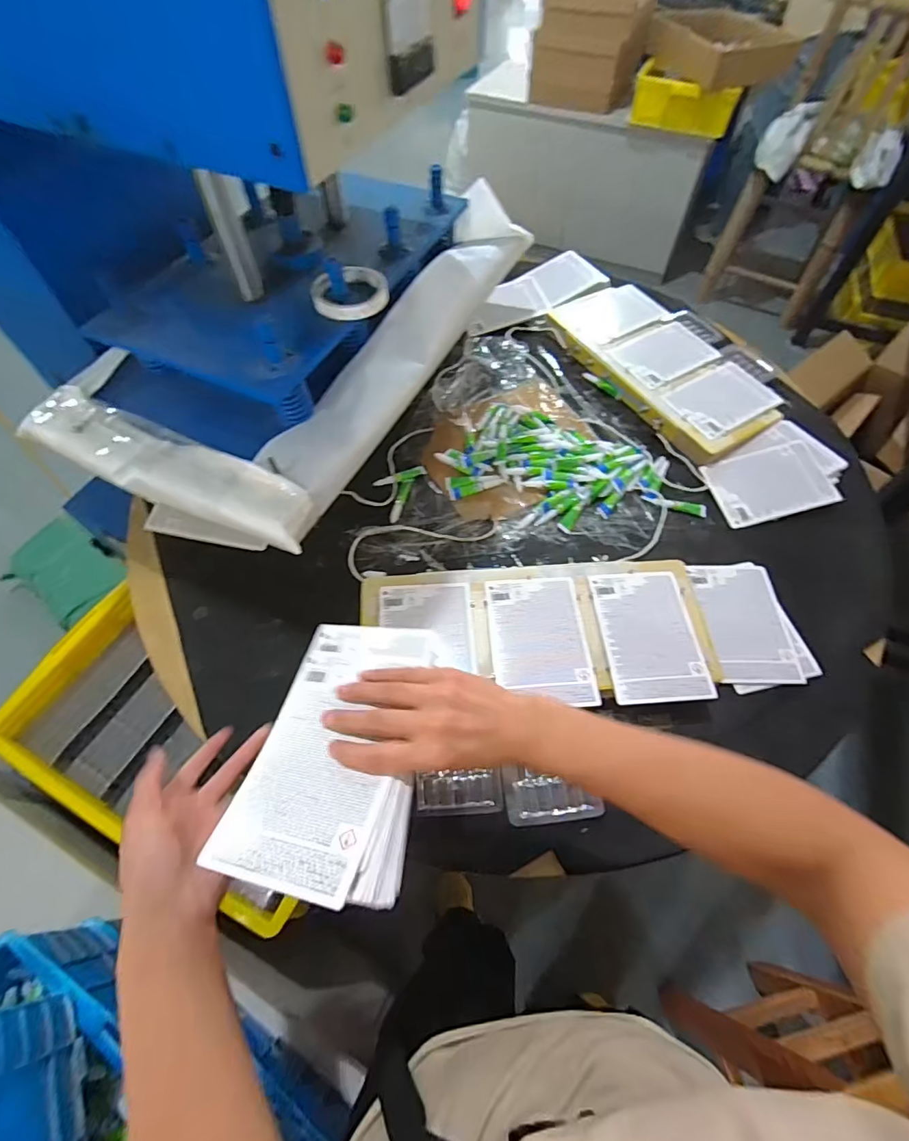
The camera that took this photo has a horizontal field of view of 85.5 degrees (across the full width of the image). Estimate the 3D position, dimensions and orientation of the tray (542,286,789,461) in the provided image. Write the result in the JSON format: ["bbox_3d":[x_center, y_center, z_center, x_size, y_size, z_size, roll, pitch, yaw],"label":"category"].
[{"bbox_3d":[0.369,-0.372,0.873,0.206,0.031,0.418,-26,63,-15],"label":"tray"}]

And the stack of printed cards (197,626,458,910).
[{"bbox_3d":[-0.082,0.127,0.367,0.126,0.024,0.197,1,49,19],"label":"stack of printed cards"}]

